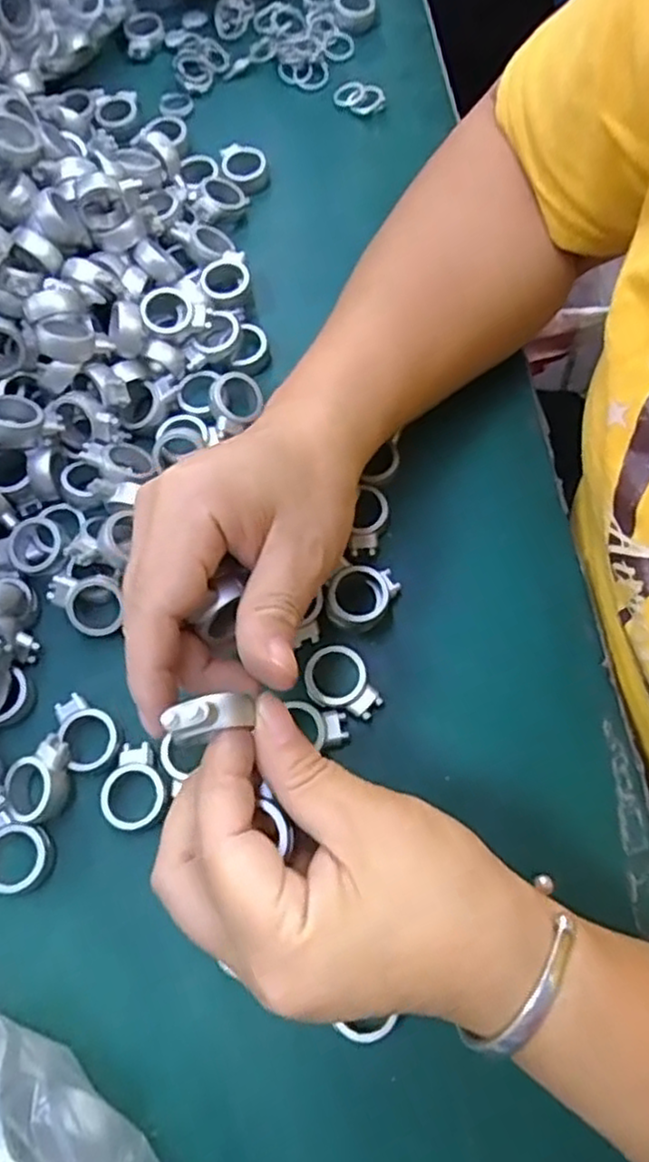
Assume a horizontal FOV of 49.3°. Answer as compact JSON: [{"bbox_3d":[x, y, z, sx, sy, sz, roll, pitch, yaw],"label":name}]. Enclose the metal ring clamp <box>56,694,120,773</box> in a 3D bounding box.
[{"bbox_3d":[-0.099,0.062,0.295,0.022,0.011,0.033,-26,70,-7],"label":"metal ring clamp"}]

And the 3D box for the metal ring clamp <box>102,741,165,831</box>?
[{"bbox_3d":[-0.075,0.083,0.285,0.025,0.009,0.033,13,70,7],"label":"metal ring clamp"}]

